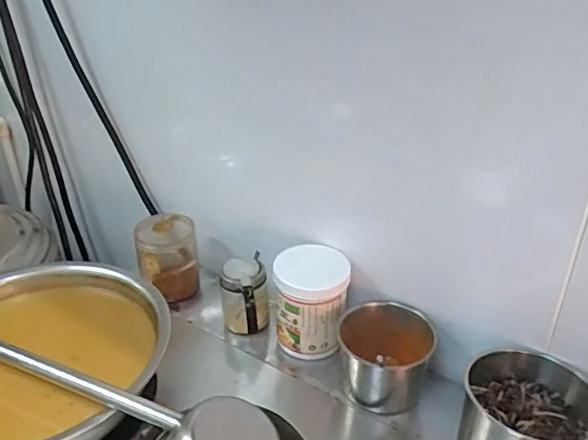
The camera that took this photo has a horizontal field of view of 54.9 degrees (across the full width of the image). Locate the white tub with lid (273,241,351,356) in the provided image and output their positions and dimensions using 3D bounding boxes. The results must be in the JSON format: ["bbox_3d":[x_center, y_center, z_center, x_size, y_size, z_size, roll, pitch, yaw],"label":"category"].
[{"bbox_3d":[0.027,0.129,0.877,0.113,0.160,0.094,1,31,3],"label":"white tub with lid"}]

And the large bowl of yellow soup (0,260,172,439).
[{"bbox_3d":[-0.354,0.196,0.767,0.350,0.098,0.353,0,30,0],"label":"large bowl of yellow soup"}]

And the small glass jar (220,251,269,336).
[{"bbox_3d":[-0.080,0.129,0.930,0.071,0.121,0.101,-4,31,-6],"label":"small glass jar"}]

